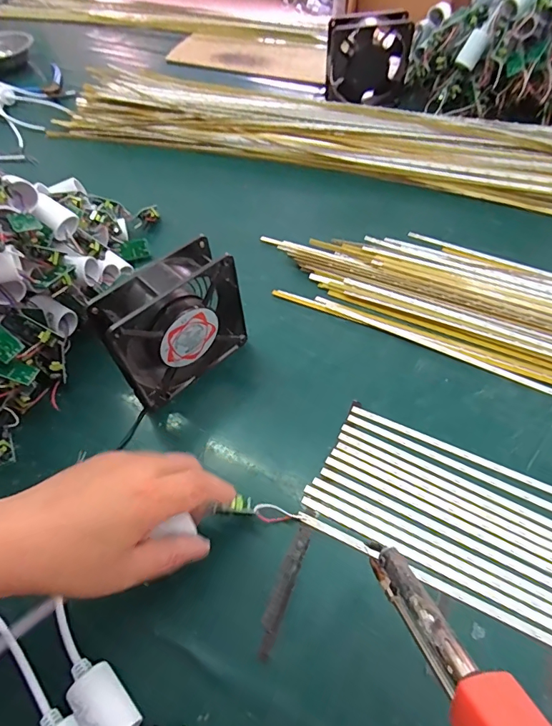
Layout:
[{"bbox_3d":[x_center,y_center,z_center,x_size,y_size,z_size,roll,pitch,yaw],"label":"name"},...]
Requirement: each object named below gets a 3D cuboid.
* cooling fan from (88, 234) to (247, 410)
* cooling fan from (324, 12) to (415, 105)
[{"bbox_3d":[-0.089,-0.033,0.387,0.120,0.120,0.038,-39,61,-21],"label":"cooling fan"},{"bbox_3d":[0.140,-0.464,0.674,0.127,0.113,0.036,-9,55,-3],"label":"cooling fan"}]

